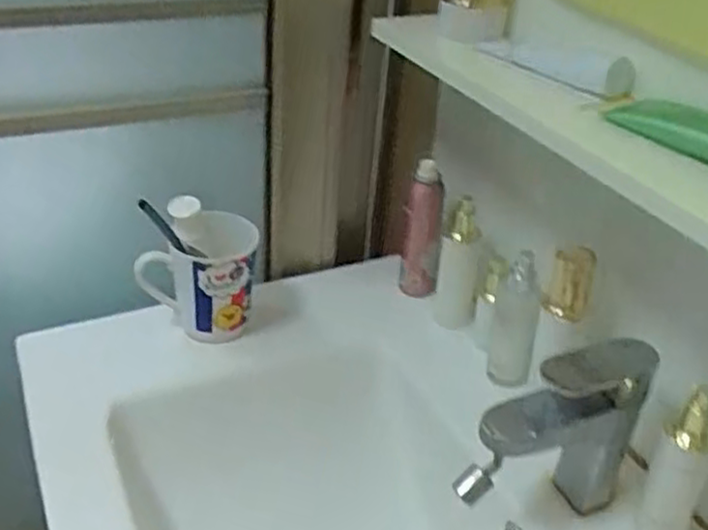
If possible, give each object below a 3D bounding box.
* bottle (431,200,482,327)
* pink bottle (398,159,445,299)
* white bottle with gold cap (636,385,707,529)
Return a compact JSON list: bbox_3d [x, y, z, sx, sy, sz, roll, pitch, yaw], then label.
[{"bbox_3d":[0.121,-0.005,0.845,0.050,0.162,0.049,10,33,7],"label":"bottle"},{"bbox_3d":[0.080,-0.034,0.861,0.044,0.165,0.044,7,33,2],"label":"pink bottle"},{"bbox_3d":[0.261,0.164,0.596,0.042,0.157,0.034,28,39,31],"label":"white bottle with gold cap"}]

